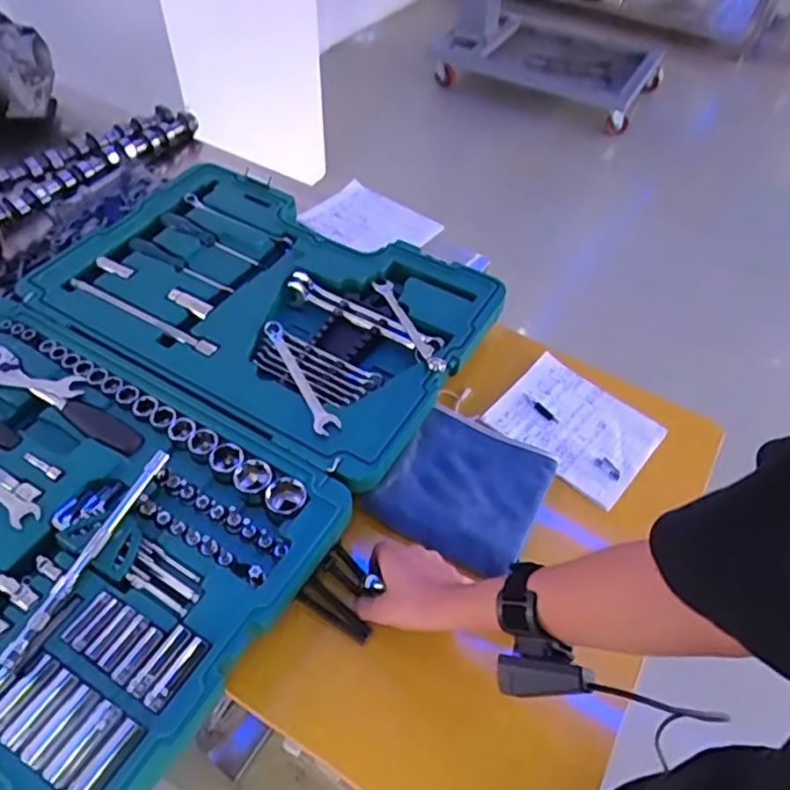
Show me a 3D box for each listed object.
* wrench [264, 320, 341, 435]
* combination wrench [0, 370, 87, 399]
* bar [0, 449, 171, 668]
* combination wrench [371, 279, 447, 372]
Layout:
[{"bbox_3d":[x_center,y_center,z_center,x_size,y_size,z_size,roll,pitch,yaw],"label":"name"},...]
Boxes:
[{"bbox_3d":[-0.117,-0.023,0.762,0.028,0.018,0.195,-22,56,-19],"label":"wrench"},{"bbox_3d":[-0.468,-0.022,0.732,0.214,0.015,0.030,5,51,2],"label":"combination wrench"},{"bbox_3d":[-0.285,0.144,0.597,0.019,0.017,0.223,19,53,12],"label":"bar"},{"bbox_3d":[0.018,-0.092,0.821,0.026,0.016,0.183,-17,54,-16],"label":"combination wrench"}]

